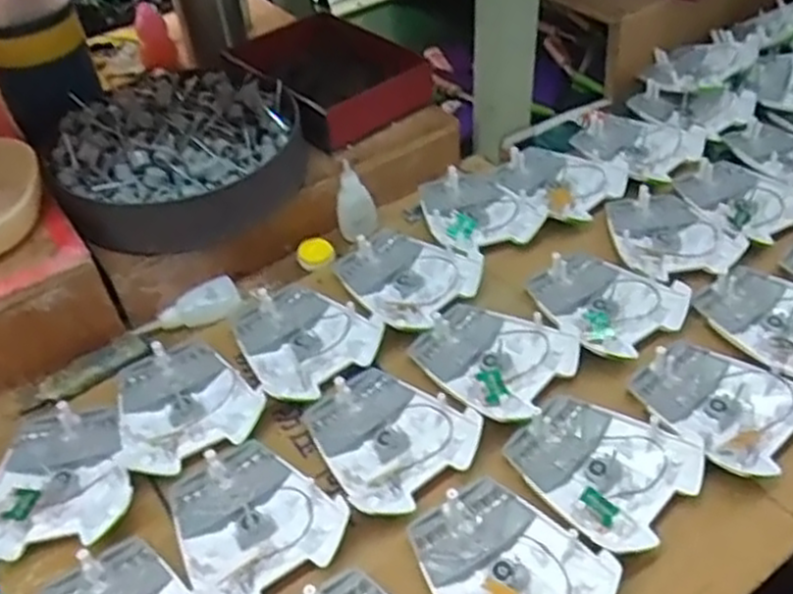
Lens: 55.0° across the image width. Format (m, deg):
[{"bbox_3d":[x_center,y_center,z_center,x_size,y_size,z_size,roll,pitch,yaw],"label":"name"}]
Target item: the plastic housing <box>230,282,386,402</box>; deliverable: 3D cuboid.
[{"bbox_3d":[-0.082,0.027,0.594,0.117,0.018,0.094,33,55,31],"label":"plastic housing"}]

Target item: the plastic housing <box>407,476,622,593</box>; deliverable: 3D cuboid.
[{"bbox_3d":[0.062,0.159,0.452,0.095,0.016,0.109,-29,50,-24],"label":"plastic housing"}]

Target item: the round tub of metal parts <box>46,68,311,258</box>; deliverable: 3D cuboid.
[{"bbox_3d":[-0.184,-0.122,0.670,0.198,0.079,0.211,3,45,6],"label":"round tub of metal parts"}]

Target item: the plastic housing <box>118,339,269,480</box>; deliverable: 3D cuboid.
[{"bbox_3d":[-0.157,0.074,0.557,0.098,0.018,0.106,-23,48,-19],"label":"plastic housing"}]

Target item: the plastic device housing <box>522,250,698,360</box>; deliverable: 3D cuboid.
[{"bbox_3d":[0.160,0.002,0.593,0.096,0.016,0.105,-36,53,-29],"label":"plastic device housing"}]

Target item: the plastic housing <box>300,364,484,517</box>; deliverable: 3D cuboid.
[{"bbox_3d":[-0.009,0.093,0.522,0.109,0.017,0.095,33,55,31],"label":"plastic housing"}]

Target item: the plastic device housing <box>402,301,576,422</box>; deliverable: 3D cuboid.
[{"bbox_3d":[0.070,0.042,0.563,0.109,0.015,0.090,32,54,30],"label":"plastic device housing"}]

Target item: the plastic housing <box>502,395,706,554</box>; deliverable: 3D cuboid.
[{"bbox_3d":[0.132,0.109,0.495,0.107,0.019,0.091,32,54,30],"label":"plastic housing"}]

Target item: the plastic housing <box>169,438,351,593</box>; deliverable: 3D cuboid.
[{"bbox_3d":[-0.095,0.137,0.484,0.096,0.018,0.109,-29,50,-24],"label":"plastic housing"}]

